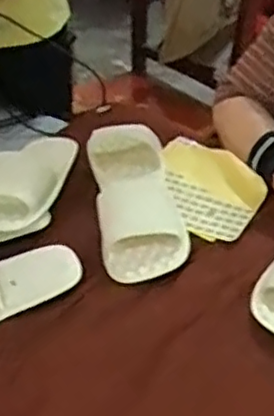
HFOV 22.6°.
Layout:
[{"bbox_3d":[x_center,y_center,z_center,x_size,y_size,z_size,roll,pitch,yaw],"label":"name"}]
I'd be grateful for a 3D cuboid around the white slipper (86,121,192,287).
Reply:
[{"bbox_3d":[-0.005,-0.023,0.875,0.103,0.050,0.269,-9,40,-3],"label":"white slipper"}]

